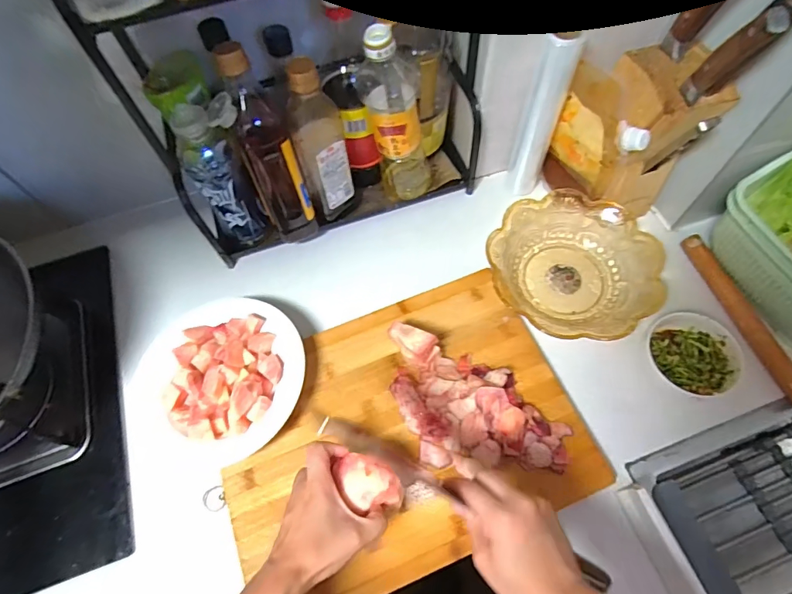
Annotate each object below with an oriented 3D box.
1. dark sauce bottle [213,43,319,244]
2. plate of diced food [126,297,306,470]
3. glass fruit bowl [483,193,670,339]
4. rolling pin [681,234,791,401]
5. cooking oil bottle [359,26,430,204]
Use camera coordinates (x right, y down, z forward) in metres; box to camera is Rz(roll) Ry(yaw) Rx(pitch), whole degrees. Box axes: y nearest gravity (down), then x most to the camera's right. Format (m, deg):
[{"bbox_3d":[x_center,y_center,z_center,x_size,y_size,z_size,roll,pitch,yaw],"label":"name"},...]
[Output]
[{"bbox_3d":[-0.155,-0.172,0.570,0.061,0.256,0.073,-20,63,-7],"label":"dark sauce bottle"},{"bbox_3d":[-0.217,0.099,0.554,0.207,0.063,0.190,-1,63,3],"label":"plate of diced food"},{"bbox_3d":[0.244,-0.039,0.625,0.228,0.058,0.223,-1,63,3],"label":"glass fruit bowl"},{"bbox_3d":[0.465,0.021,0.598,0.028,0.020,0.248,-16,63,-5],"label":"rolling pin"},{"bbox_3d":[0.003,-0.232,0.596,0.086,0.250,0.066,-4,62,2],"label":"cooking oil bottle"}]

